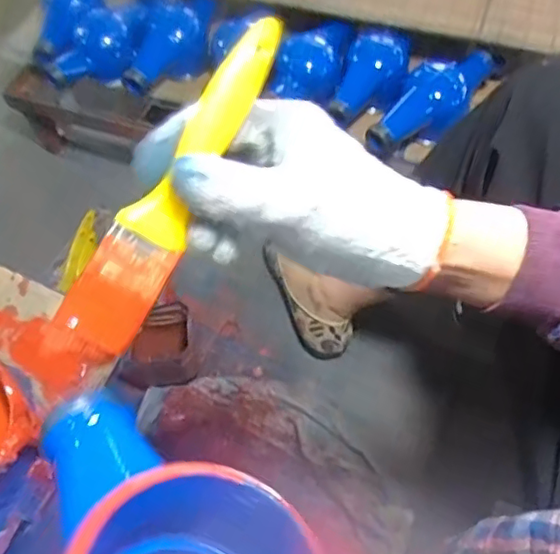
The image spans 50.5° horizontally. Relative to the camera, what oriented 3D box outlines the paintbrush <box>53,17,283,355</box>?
[{"bbox_3d":[-0.046,-0.043,0.268,0.160,0.034,0.016,-61,29,0],"label":"paintbrush"}]

